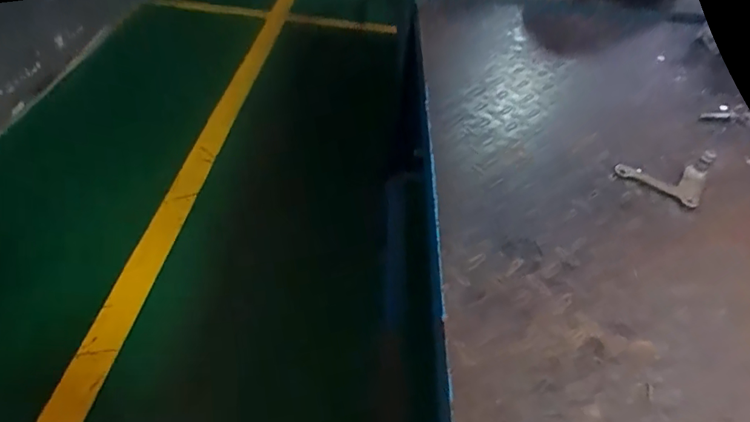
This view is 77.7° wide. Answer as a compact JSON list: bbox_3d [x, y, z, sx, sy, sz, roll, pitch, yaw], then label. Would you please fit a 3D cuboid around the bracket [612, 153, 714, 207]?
[{"bbox_3d":[0.364,-0.056,0.585,0.099,0.032,0.075,27,49,19],"label":"bracket"}]

